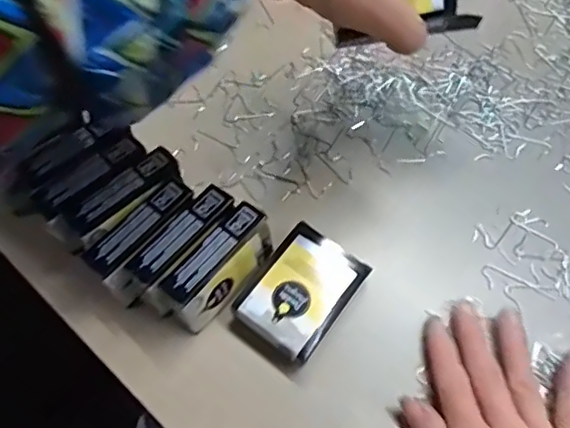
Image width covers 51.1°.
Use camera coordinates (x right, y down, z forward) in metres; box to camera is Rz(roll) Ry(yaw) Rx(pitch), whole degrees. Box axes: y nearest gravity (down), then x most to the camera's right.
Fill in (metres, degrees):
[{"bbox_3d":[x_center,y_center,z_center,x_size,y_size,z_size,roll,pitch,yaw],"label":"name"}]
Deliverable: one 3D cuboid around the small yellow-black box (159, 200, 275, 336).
[{"bbox_3d":[-0.037,0.033,0.361,0.024,0.052,0.075,38,71,18],"label":"small yellow-black box"}]

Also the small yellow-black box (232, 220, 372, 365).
[{"bbox_3d":[0.011,0.049,0.374,0.055,0.027,0.078,33,70,16],"label":"small yellow-black box"}]

